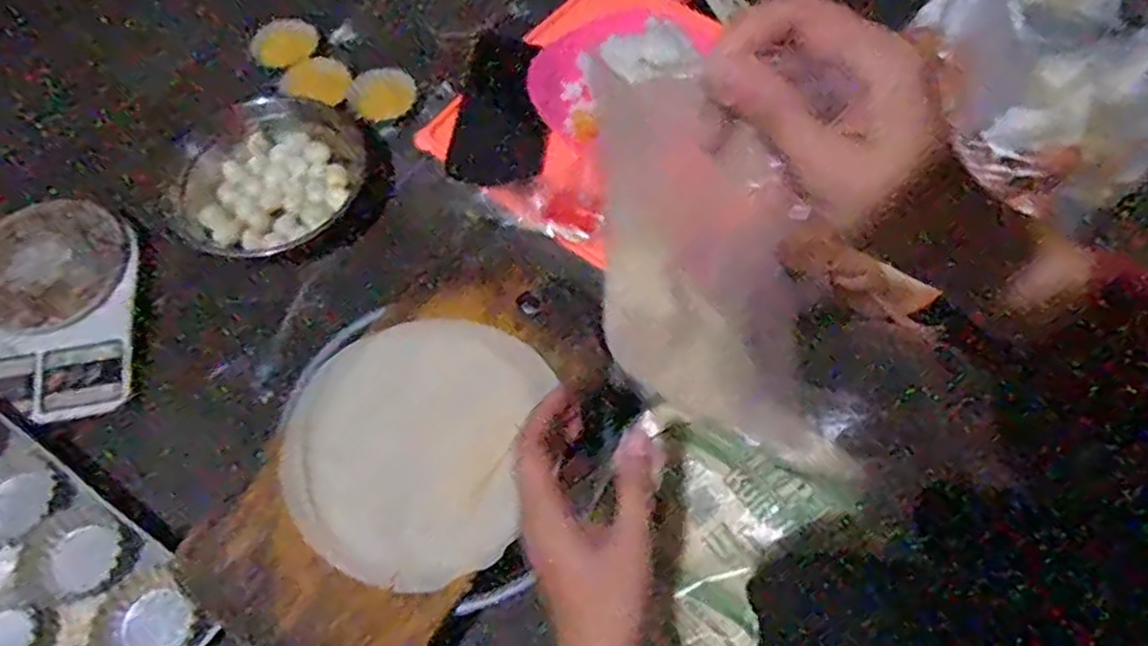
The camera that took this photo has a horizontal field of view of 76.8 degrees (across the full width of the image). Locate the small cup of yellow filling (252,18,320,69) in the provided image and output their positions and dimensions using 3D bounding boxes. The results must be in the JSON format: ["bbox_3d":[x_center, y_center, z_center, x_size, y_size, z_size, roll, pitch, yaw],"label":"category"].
[{"bbox_3d":[-0.321,-0.310,0.803,0.057,0.014,0.069,40,70,19],"label":"small cup of yellow filling"}]

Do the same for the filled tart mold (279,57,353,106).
[{"bbox_3d":[-0.274,-0.261,0.780,0.066,0.014,0.064,13,64,7],"label":"filled tart mold"}]

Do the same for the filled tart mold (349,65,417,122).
[{"bbox_3d":[-0.204,-0.246,0.775,0.067,0.022,0.060,-19,64,-8],"label":"filled tart mold"}]

